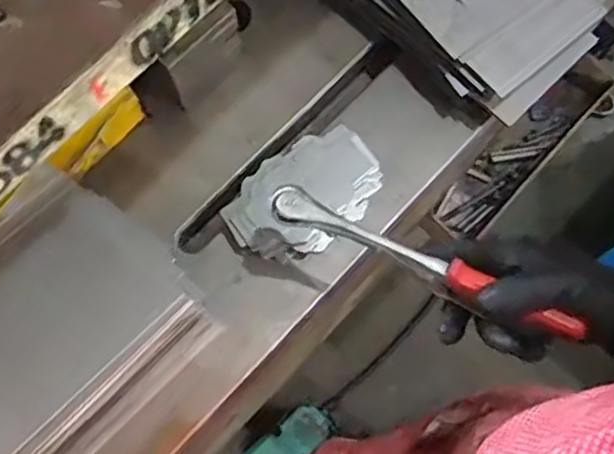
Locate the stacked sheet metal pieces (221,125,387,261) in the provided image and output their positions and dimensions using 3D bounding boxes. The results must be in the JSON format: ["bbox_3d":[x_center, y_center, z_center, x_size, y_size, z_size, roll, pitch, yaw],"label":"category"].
[{"bbox_3d":[-0.001,-0.029,0.566,0.136,0.035,0.085,-39,76,-10],"label":"stacked sheet metal pieces"}]

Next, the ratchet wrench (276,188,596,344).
[{"bbox_3d":[0.075,0.025,0.453,0.215,0.022,0.023,25,75,11],"label":"ratchet wrench"}]

